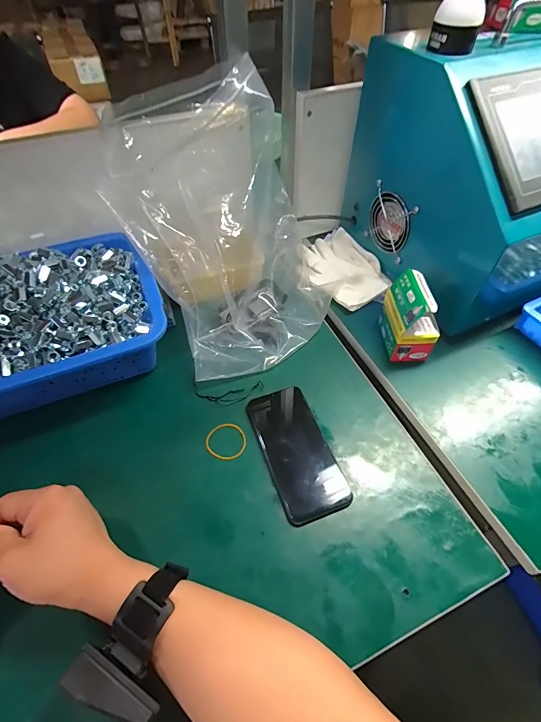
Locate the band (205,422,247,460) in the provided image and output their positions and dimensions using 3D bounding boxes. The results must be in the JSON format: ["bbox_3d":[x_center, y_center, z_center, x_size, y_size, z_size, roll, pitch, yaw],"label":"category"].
[{"bbox_3d":[-0.052,0.095,0.421,0.048,0.005,0.046,1,52,-1],"label":"band"}]

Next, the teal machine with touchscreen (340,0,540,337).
[{"bbox_3d":[0.319,-0.274,0.492,0.308,0.262,0.285,-19,55,-15],"label":"teal machine with touchscreen"}]

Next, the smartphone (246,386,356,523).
[{"bbox_3d":[0.029,0.101,0.411,0.076,0.016,0.154,-16,54,-13],"label":"smartphone"}]

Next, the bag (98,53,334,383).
[{"bbox_3d":[-0.048,-0.174,0.452,0.235,0.245,0.263,-26,57,-20],"label":"bag"}]

